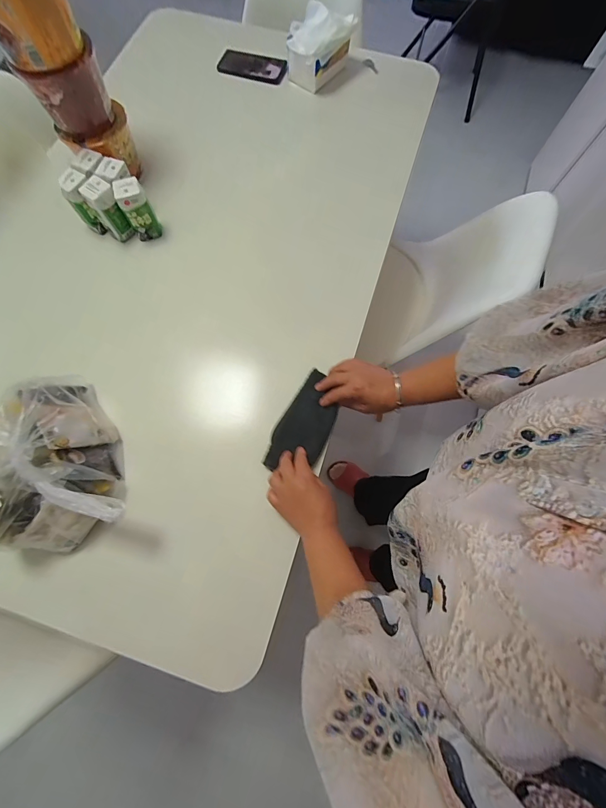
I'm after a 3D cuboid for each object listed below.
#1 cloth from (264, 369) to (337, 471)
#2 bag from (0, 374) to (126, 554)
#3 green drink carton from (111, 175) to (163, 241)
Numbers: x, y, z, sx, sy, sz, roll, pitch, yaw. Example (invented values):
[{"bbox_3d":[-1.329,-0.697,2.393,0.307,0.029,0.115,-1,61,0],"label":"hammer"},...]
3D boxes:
[{"bbox_3d":[0.006,0.032,0.568,0.082,0.014,0.181,25,77,6],"label":"cloth"},{"bbox_3d":[-0.383,0.080,0.501,0.170,0.130,0.267,-26,77,-7],"label":"bag"},{"bbox_3d":[-0.318,-0.374,0.648,0.050,0.104,0.045,-25,77,-7],"label":"green drink carton"}]

